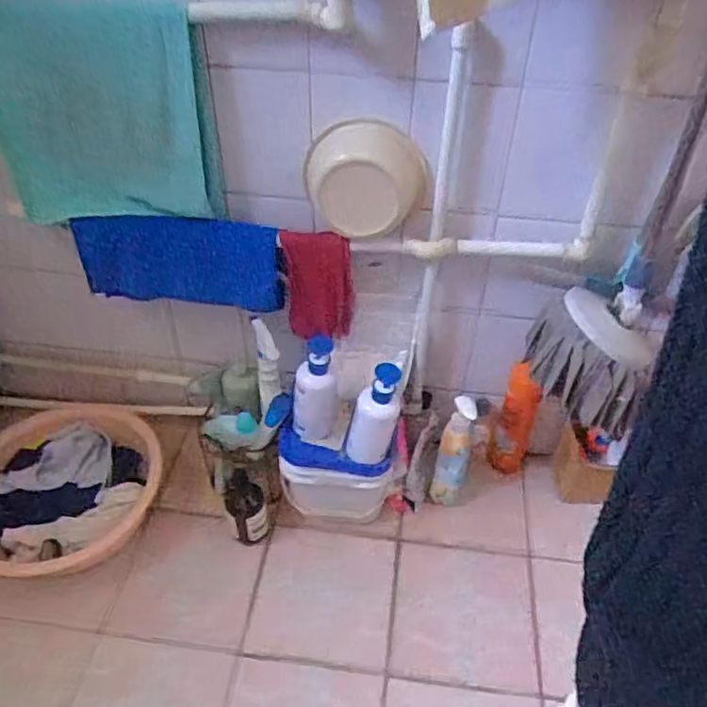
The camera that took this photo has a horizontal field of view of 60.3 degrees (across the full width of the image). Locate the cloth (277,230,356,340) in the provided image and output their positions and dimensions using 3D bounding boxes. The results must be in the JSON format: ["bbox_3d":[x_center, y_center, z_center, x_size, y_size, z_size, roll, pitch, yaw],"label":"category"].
[{"bbox_3d":[-0.062,-0.123,1.104,0.122,0.230,0.028,4,42,2],"label":"cloth"}]

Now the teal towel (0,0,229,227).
[{"bbox_3d":[-0.391,-0.352,0.941,0.352,0.368,0.027,1,58,-3],"label":"teal towel"}]

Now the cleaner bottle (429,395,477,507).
[{"bbox_3d":[0.191,0.194,1.162,0.058,0.257,0.062,11,42,9],"label":"cleaner bottle"}]

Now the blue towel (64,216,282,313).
[{"bbox_3d":[-0.311,-0.166,1.100,0.360,0.169,0.038,1,42,-2],"label":"blue towel"}]

